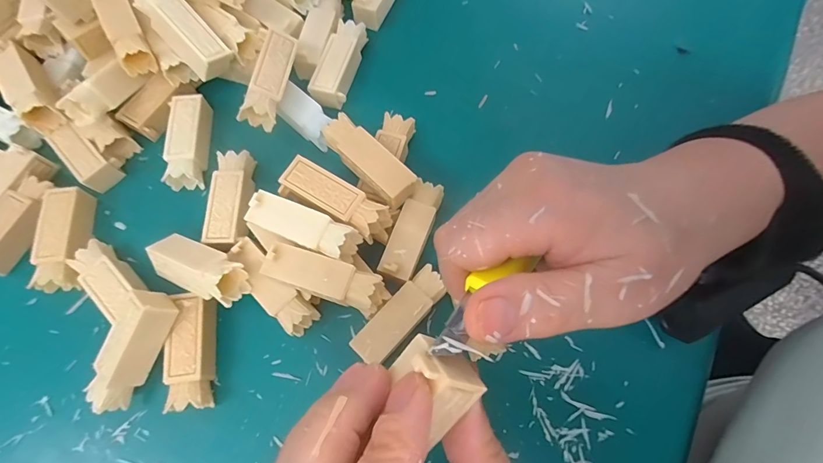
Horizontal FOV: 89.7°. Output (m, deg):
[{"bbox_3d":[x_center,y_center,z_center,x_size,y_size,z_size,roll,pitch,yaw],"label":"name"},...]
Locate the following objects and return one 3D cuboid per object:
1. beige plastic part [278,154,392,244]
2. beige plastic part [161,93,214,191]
[{"bbox_3d":[-0.043,-0.017,0.237,0.063,0.020,0.023,29,76,10],"label":"beige plastic part"},{"bbox_3d":[-0.147,-0.059,0.273,0.021,0.020,0.063,-2,73,1],"label":"beige plastic part"}]

